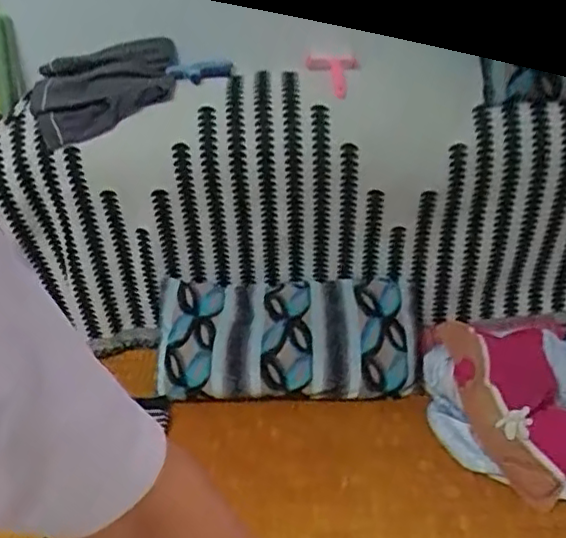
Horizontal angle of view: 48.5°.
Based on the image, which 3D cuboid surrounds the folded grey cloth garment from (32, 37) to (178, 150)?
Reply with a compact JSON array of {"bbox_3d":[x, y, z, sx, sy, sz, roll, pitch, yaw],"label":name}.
[{"bbox_3d":[-0.384,-0.402,1.381,0.325,0.053,0.273,-17,56,-5],"label":"folded grey cloth garment"}]

